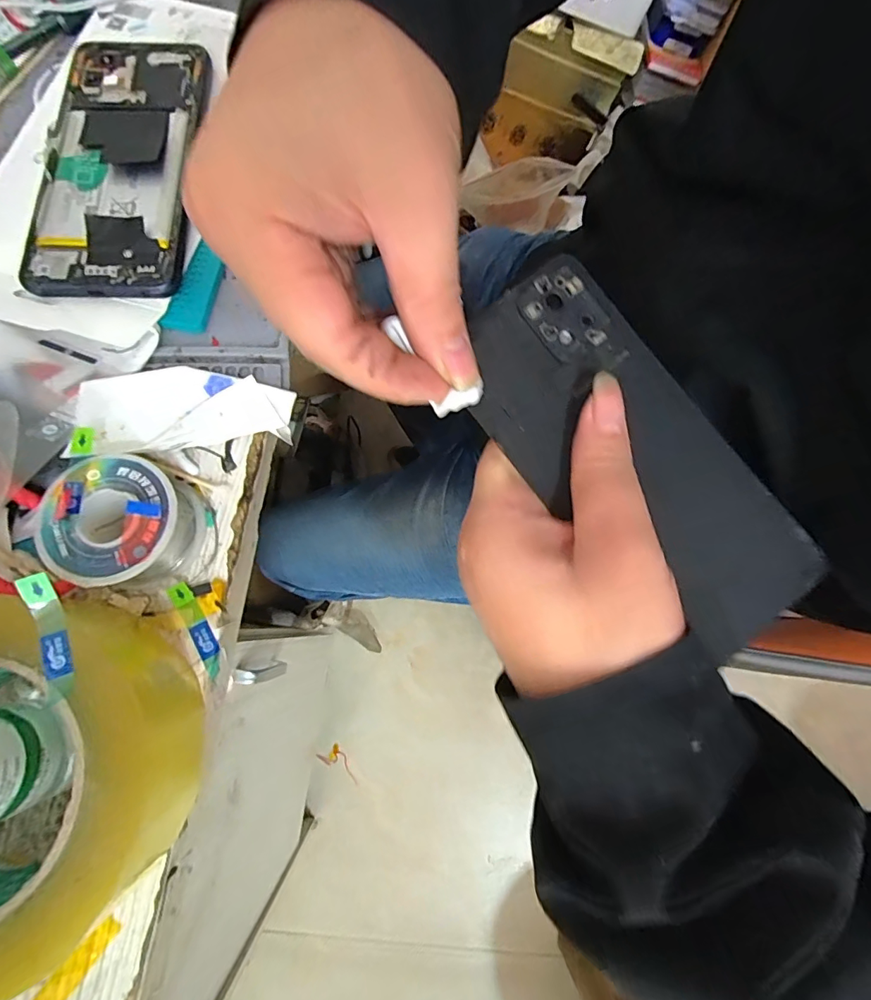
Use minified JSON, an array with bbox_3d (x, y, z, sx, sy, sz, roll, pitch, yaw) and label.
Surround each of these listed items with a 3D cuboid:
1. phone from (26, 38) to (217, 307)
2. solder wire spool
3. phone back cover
[{"bbox_3d":[-0.164,-0.178,0.243,0.071,0.015,0.159,0,75,-3],"label":"phone"},{"bbox_3d":[-0.133,0.010,0.200,0.053,0.033,0.052,1,75,-3],"label":"solder wire spool"},{"bbox_3d":[0.076,-0.016,0.175,0.068,0.010,0.157,-42,90,-10],"label":"phone back cover"}]

